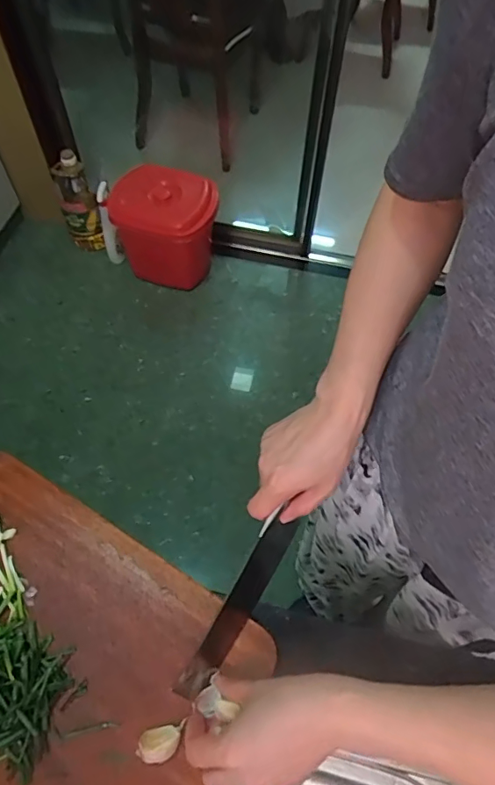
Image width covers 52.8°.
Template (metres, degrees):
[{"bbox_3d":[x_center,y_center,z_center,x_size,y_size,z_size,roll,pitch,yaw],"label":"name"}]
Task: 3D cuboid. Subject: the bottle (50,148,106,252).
[{"bbox_3d":[-0.570,-0.624,1.692,0.107,0.373,0.117,-21,62,-13],"label":"bottle"}]

